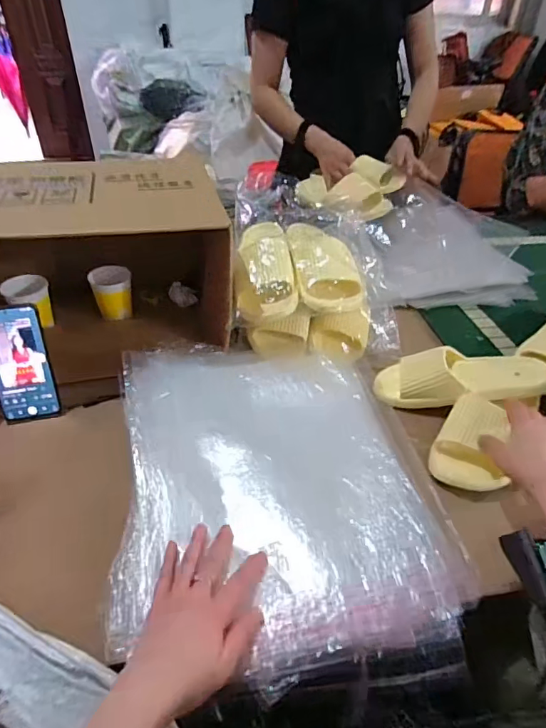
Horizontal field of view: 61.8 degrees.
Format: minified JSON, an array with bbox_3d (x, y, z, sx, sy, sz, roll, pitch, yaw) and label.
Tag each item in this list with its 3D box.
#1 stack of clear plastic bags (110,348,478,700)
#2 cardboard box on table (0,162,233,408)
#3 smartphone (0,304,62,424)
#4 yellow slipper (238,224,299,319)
[{"bbox_3d":[0.003,0.135,0.559,0.357,0.070,0.421,-3,44,-8],"label":"stack of clear plastic bags"},{"bbox_3d":[-0.290,-0.159,0.761,0.392,0.286,0.321,-9,42,-13],"label":"cardboard box on table"},{"bbox_3d":[-0.338,0.002,0.610,0.072,0.158,0.010,-10,22,-17],"label":"smartphone"},{"bbox_3d":[-0.015,-0.167,0.753,0.091,0.080,0.220,-3,41,-5],"label":"yellow slipper"}]

